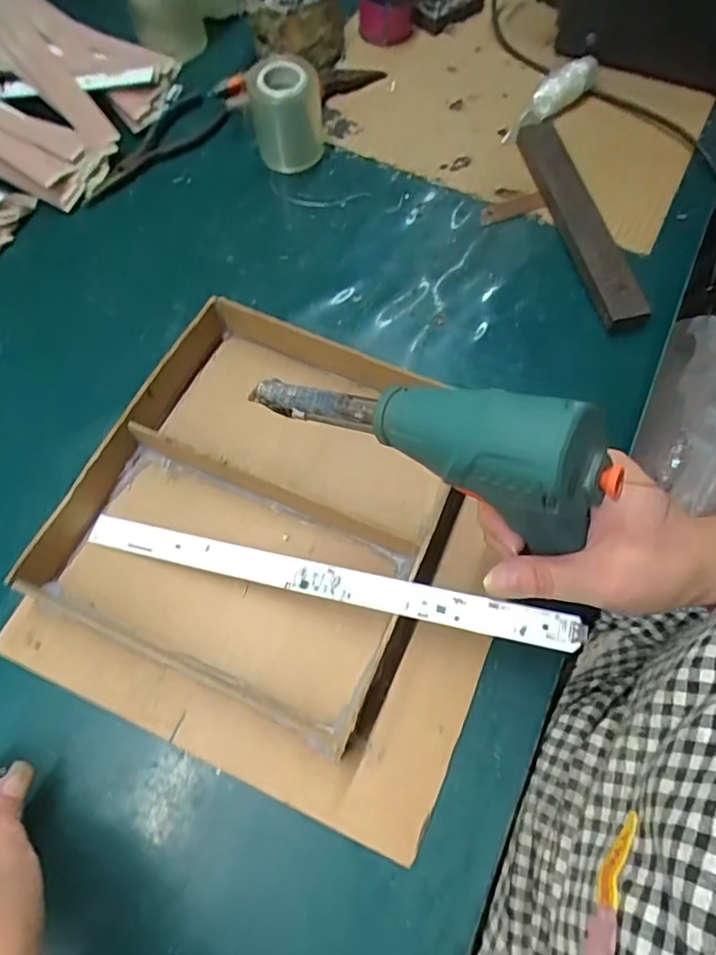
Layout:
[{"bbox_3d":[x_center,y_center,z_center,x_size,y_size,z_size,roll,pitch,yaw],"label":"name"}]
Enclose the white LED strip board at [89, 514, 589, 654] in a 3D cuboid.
[{"bbox_3d":[-0.027,0.054,0.316,0.282,0.006,0.019,9,69,17],"label":"white LED strip board"}]

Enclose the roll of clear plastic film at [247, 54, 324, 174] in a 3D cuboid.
[{"bbox_3d":[-0.058,-0.302,0.478,0.056,0.066,0.045,-3,65,-1],"label":"roll of clear plastic film"}]

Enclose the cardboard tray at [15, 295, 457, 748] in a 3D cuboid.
[{"bbox_3d":[-0.052,0.012,0.351,0.212,0.034,0.223,23,67,10],"label":"cardboard tray"}]

